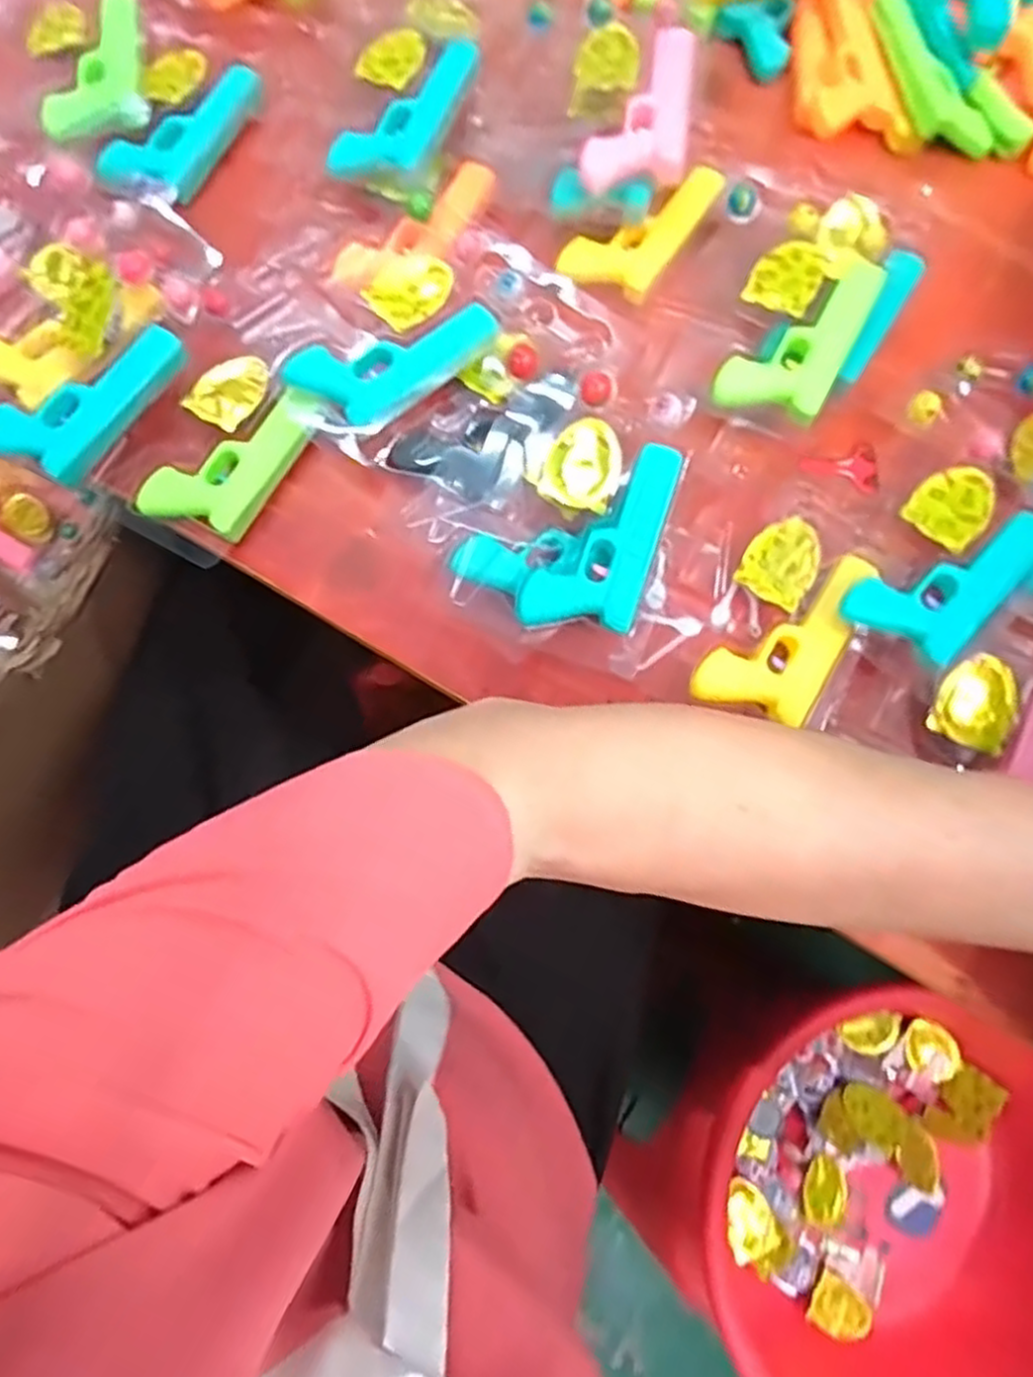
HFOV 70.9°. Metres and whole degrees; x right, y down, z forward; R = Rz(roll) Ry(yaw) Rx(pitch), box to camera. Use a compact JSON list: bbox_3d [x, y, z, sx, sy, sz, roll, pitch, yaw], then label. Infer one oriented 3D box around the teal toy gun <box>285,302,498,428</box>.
[{"bbox_3d":[-0.069,-0.193,0.427,0.114,0.019,0.061,-37,80,-9],"label":"teal toy gun"}]

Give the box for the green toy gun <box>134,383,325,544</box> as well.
[{"bbox_3d":[-0.166,-0.134,0.423,0.062,0.022,0.105,33,78,7],"label":"green toy gun"}]

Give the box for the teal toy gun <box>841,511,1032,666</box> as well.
[{"bbox_3d":[0.233,-0.060,0.393,0.120,0.022,0.058,-40,80,-10],"label":"teal toy gun"}]

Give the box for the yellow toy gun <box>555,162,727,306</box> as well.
[{"bbox_3d":[0.082,-0.299,0.468,0.060,0.016,0.109,34,78,7],"label":"yellow toy gun"}]

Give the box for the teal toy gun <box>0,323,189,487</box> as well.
[{"bbox_3d":[-0.251,-0.171,0.424,0.059,0.015,0.116,35,78,7],"label":"teal toy gun"}]

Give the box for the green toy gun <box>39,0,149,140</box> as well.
[{"bbox_3d":[-0.276,-0.404,0.480,0.060,0.024,0.112,-8,76,-3],"label":"green toy gun"}]

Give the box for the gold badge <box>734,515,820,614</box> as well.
[{"bbox_3d":[0.148,-0.071,0.402,0.038,0.005,0.048,31,86,8],"label":"gold badge"}]

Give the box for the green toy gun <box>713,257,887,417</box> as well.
[{"bbox_3d":[0.168,-0.208,0.427,0.058,0.016,0.117,29,77,6],"label":"green toy gun"}]

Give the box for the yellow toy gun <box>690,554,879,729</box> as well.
[{"bbox_3d":[0.147,-0.030,0.394,0.061,0.014,0.111,32,78,7],"label":"yellow toy gun"}]

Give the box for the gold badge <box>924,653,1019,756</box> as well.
[{"bbox_3d":[0.245,0.006,0.388,0.037,0.012,0.054,23,77,5],"label":"gold badge"}]

